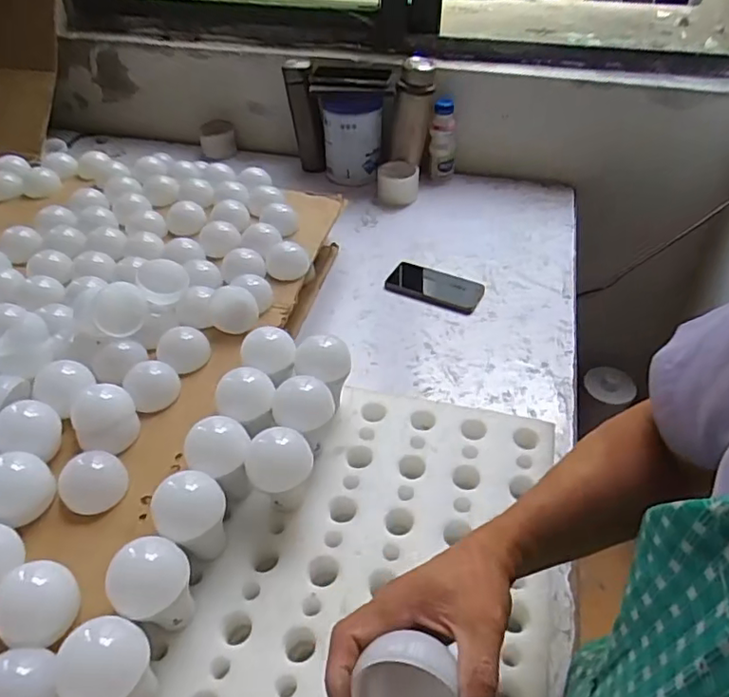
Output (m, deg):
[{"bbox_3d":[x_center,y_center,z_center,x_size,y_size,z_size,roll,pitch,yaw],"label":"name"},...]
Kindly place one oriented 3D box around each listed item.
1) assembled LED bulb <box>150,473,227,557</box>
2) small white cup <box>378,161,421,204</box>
[{"bbox_3d":[-0.163,0.166,0.557,0.065,0.085,0.060,-20,46,-18],"label":"assembled LED bulb"},{"bbox_3d":[0.071,-0.352,1.230,0.087,0.054,0.075,4,43,7],"label":"small white cup"}]

